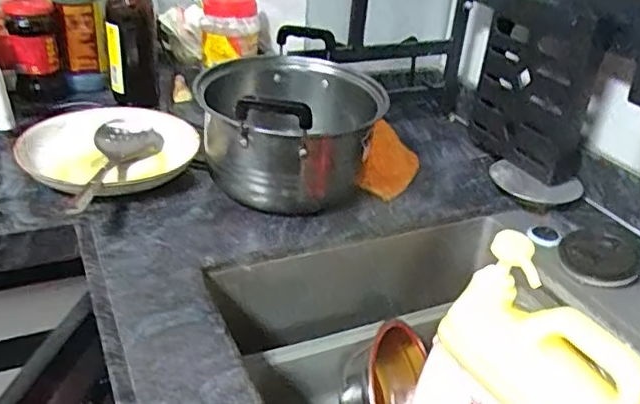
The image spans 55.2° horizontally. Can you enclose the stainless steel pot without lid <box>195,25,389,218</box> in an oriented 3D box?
[{"bbox_3d":[-0.036,-0.086,0.713,0.197,0.160,0.241,4,30,-2],"label":"stainless steel pot without lid"}]

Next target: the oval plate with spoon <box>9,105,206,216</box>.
[{"bbox_3d":[-0.255,-0.057,0.740,0.208,0.046,0.203,-4,31,-15],"label":"oval plate with spoon"}]

